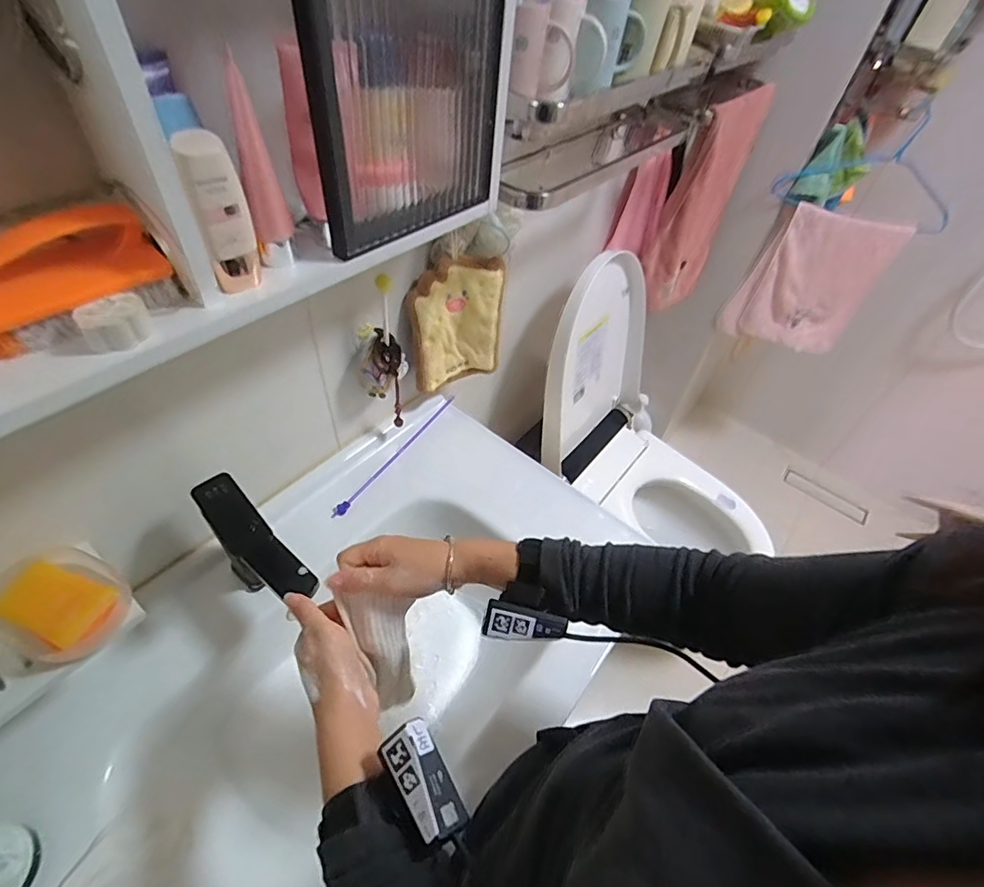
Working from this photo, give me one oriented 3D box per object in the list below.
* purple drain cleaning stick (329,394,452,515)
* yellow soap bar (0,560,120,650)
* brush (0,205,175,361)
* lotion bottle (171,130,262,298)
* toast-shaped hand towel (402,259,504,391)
[{"bbox_3d":[-0.145,0.011,0.784,0.014,0.020,0.283,29,52,18],"label":"purple drain cleaning stick"},{"bbox_3d":[-0.401,0.144,0.456,0.101,0.015,0.056,19,49,10],"label":"yellow soap bar"},{"bbox_3d":[-0.298,-0.113,0.335,0.050,0.060,0.131,37,54,23],"label":"brush"},{"bbox_3d":[-0.196,-0.165,0.368,0.034,0.109,0.028,-13,52,-18],"label":"lotion bottle"},{"bbox_3d":[-0.056,-0.178,0.761,0.145,0.199,0.040,-18,53,-21],"label":"toast-shaped hand towel"}]

